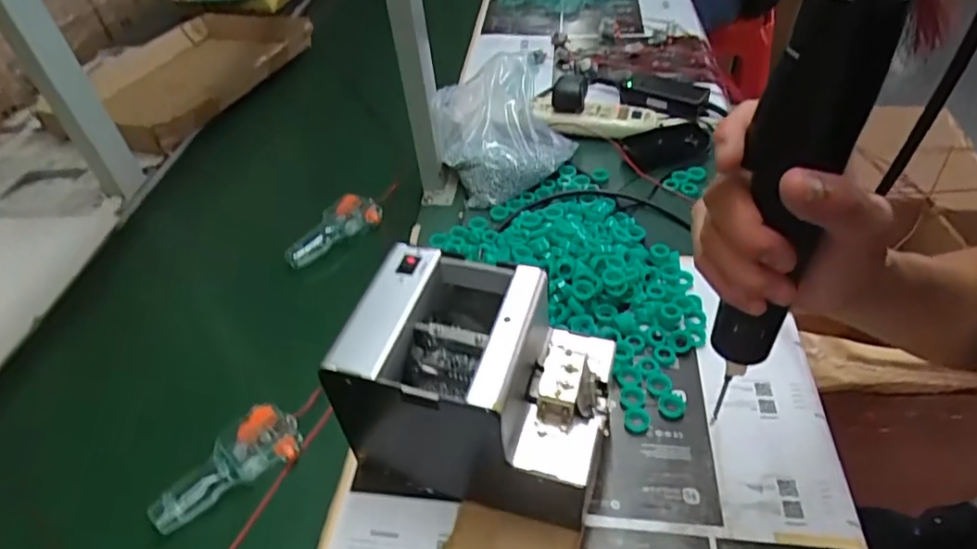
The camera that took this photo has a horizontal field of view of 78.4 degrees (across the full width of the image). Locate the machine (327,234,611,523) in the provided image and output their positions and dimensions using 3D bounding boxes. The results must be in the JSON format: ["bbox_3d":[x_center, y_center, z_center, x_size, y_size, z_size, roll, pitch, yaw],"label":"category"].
[{"bbox_3d":[-0.003,0.087,0.457,0.180,0.156,0.126,11,47,16],"label":"machine"}]

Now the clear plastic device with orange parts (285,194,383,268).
[{"bbox_3d":[-0.183,-0.055,0.706,0.123,0.044,0.030,-31,50,-24],"label":"clear plastic device with orange parts"}]

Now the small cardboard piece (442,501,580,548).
[{"bbox_3d":[0.016,0.203,0.443,0.093,0.013,0.047,9,46,15],"label":"small cardboard piece"}]

